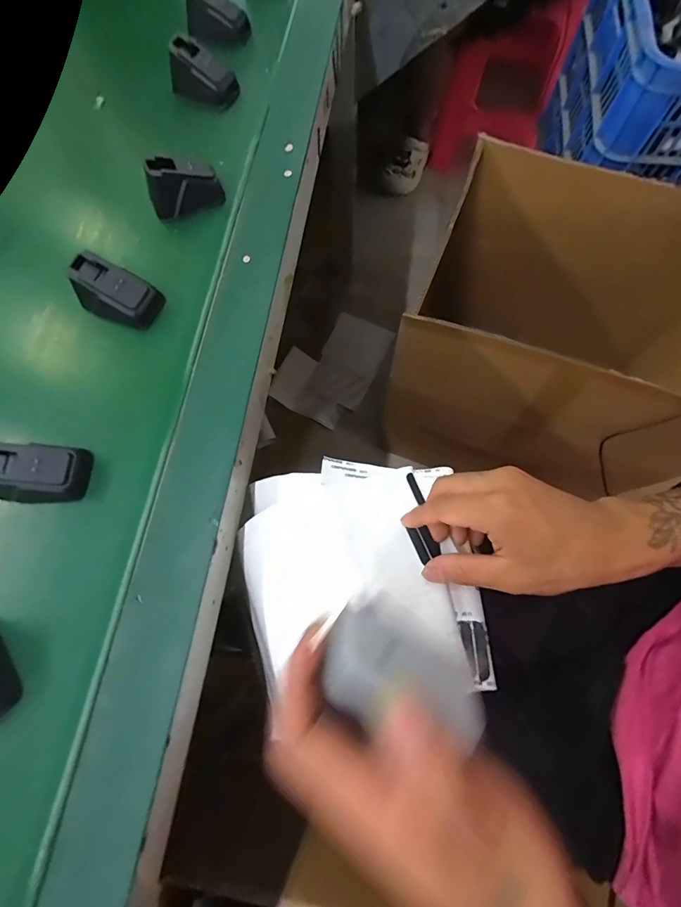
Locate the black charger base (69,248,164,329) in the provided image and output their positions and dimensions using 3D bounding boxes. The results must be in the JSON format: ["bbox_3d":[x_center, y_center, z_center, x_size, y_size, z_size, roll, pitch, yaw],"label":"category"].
[{"bbox_3d":[-0.194,-0.138,0.341,0.065,0.040,0.043,18,74,7],"label":"black charger base"}]

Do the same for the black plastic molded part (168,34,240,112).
[{"bbox_3d":[-0.150,-0.412,0.428,0.069,0.039,0.031,28,76,10],"label":"black plastic molded part"}]

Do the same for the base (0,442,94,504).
[{"bbox_3d":[-0.226,0.014,0.291,0.061,0.039,0.041,-4,73,1],"label":"base"}]

